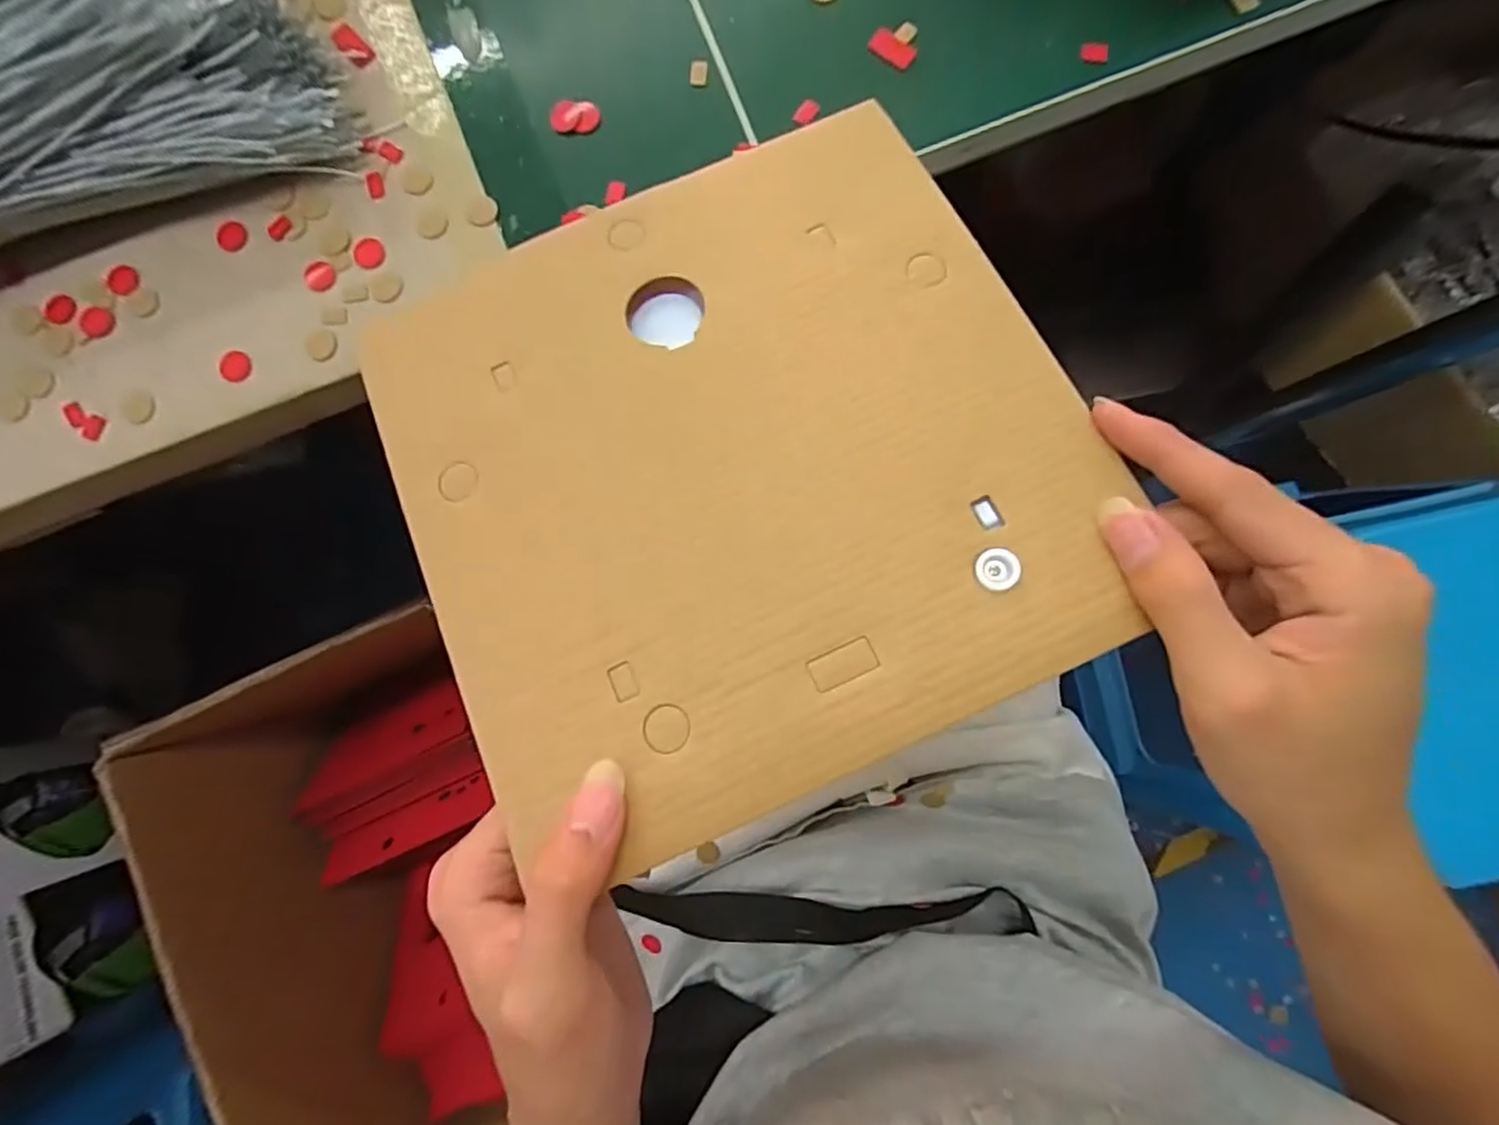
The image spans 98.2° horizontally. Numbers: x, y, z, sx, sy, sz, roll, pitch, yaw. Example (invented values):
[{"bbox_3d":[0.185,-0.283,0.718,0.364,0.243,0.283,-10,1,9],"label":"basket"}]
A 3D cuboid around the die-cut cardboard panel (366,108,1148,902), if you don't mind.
[{"bbox_3d":[-0.008,-0.043,0.217,0.210,0.007,0.224,-24,74,-3],"label":"die-cut cardboard panel"}]

